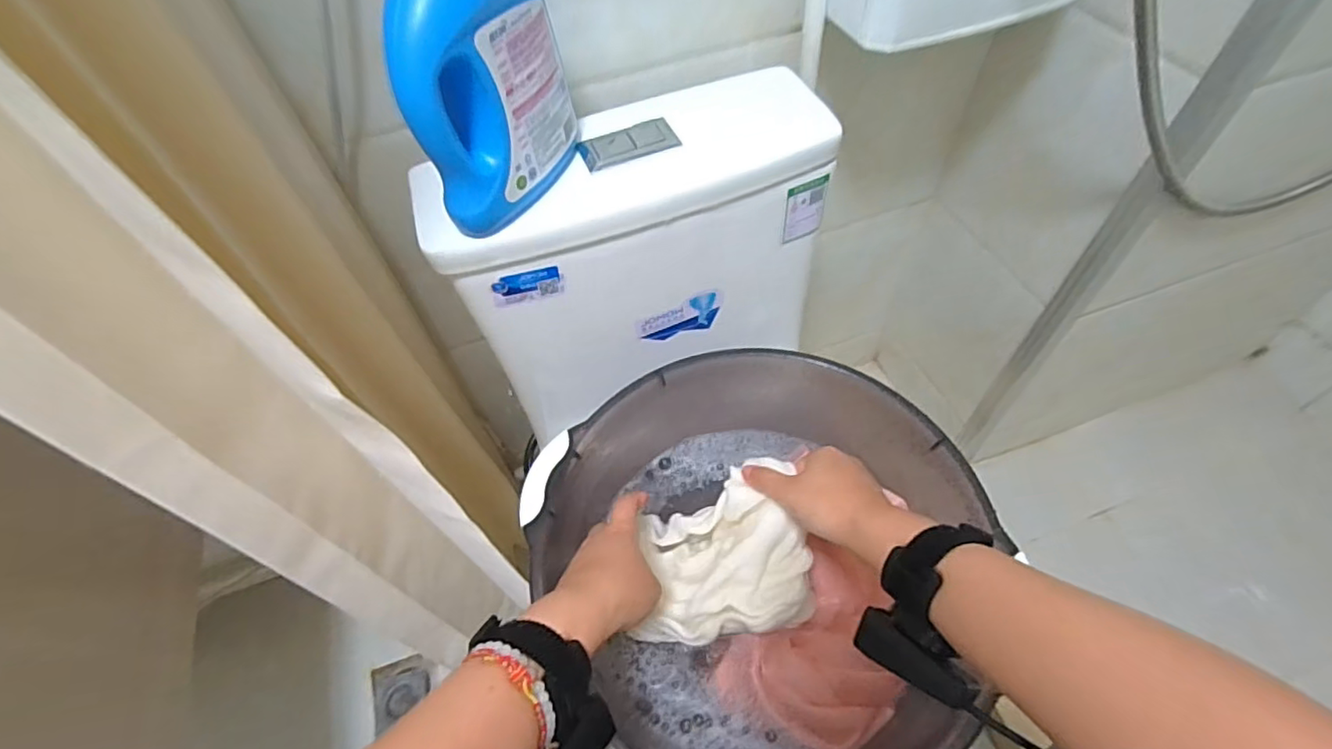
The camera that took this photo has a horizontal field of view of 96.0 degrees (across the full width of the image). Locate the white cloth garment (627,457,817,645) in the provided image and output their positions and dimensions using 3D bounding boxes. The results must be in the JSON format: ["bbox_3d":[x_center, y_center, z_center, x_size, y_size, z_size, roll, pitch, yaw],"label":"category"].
[{"bbox_3d":[0.048,0.150,0.507,0.138,0.087,0.124,-2,54,3],"label":"white cloth garment"}]

